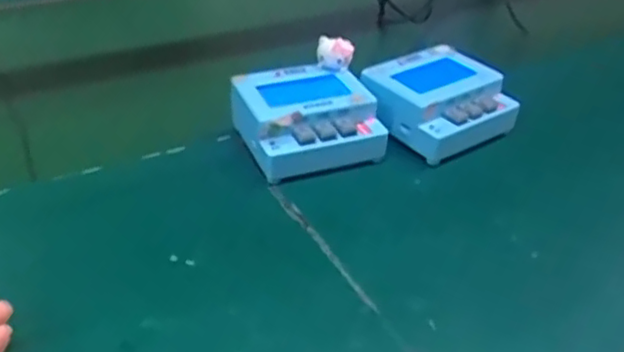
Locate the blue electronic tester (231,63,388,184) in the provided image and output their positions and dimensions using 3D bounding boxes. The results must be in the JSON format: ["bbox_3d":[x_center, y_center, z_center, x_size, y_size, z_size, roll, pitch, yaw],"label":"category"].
[{"bbox_3d":[-0.006,-0.044,0.532,0.101,0.053,0.104,-13,38,-21],"label":"blue electronic tester"}]

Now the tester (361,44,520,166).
[{"bbox_3d":[0.108,-0.066,0.563,0.109,0.044,0.104,-19,41,-28],"label":"tester"}]

